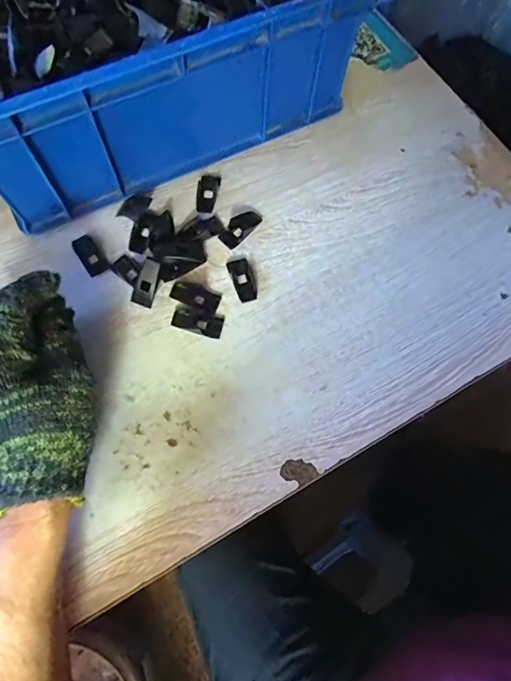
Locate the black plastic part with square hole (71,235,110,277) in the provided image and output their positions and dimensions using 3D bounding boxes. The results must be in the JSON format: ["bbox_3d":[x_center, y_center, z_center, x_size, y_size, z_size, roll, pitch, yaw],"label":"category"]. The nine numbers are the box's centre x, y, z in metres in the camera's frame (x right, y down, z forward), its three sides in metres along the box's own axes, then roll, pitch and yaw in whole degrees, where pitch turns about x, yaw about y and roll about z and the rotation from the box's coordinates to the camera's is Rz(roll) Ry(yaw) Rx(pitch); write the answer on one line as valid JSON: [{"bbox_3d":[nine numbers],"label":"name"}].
[{"bbox_3d":[-0.144,-0.075,0.390,0.018,0.004,0.041,-35,75,-13],"label":"black plastic part with square hole"}]

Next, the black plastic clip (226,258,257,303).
[{"bbox_3d":[-0.011,-0.052,0.386,0.018,0.005,0.040,-17,72,-8],"label":"black plastic clip"}]

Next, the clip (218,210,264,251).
[{"bbox_3d":[-0.014,-0.101,0.400,0.019,0.009,0.040,41,74,11],"label":"clip"}]

